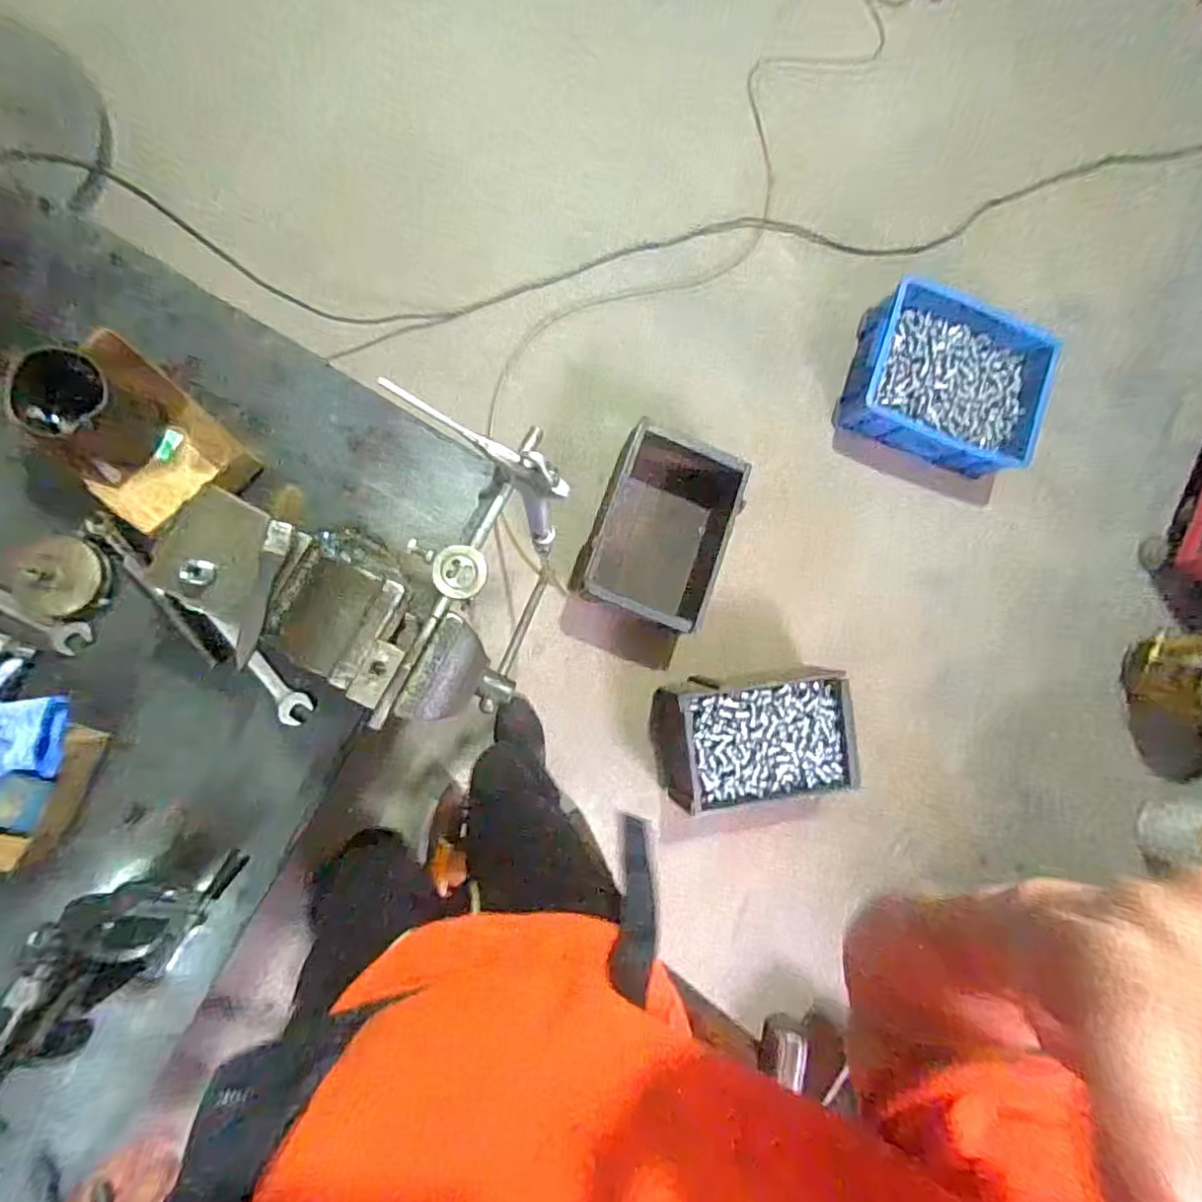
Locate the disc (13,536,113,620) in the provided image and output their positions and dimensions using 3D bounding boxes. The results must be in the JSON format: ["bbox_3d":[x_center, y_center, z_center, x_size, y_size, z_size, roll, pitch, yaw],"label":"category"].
[{"bbox_3d":[-0.511,-0.023,0.573,0.069,0.027,0.074,0,88,-10],"label":"disc"}]

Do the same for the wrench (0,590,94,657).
[{"bbox_3d":[-0.571,-0.003,0.574,0.166,0.013,0.037,30,83,-7],"label":"wrench"}]

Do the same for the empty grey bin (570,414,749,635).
[{"bbox_3d":[0.118,-0.140,1.221,0.261,0.141,0.357,20,85,-8],"label":"empty grey bin"}]

